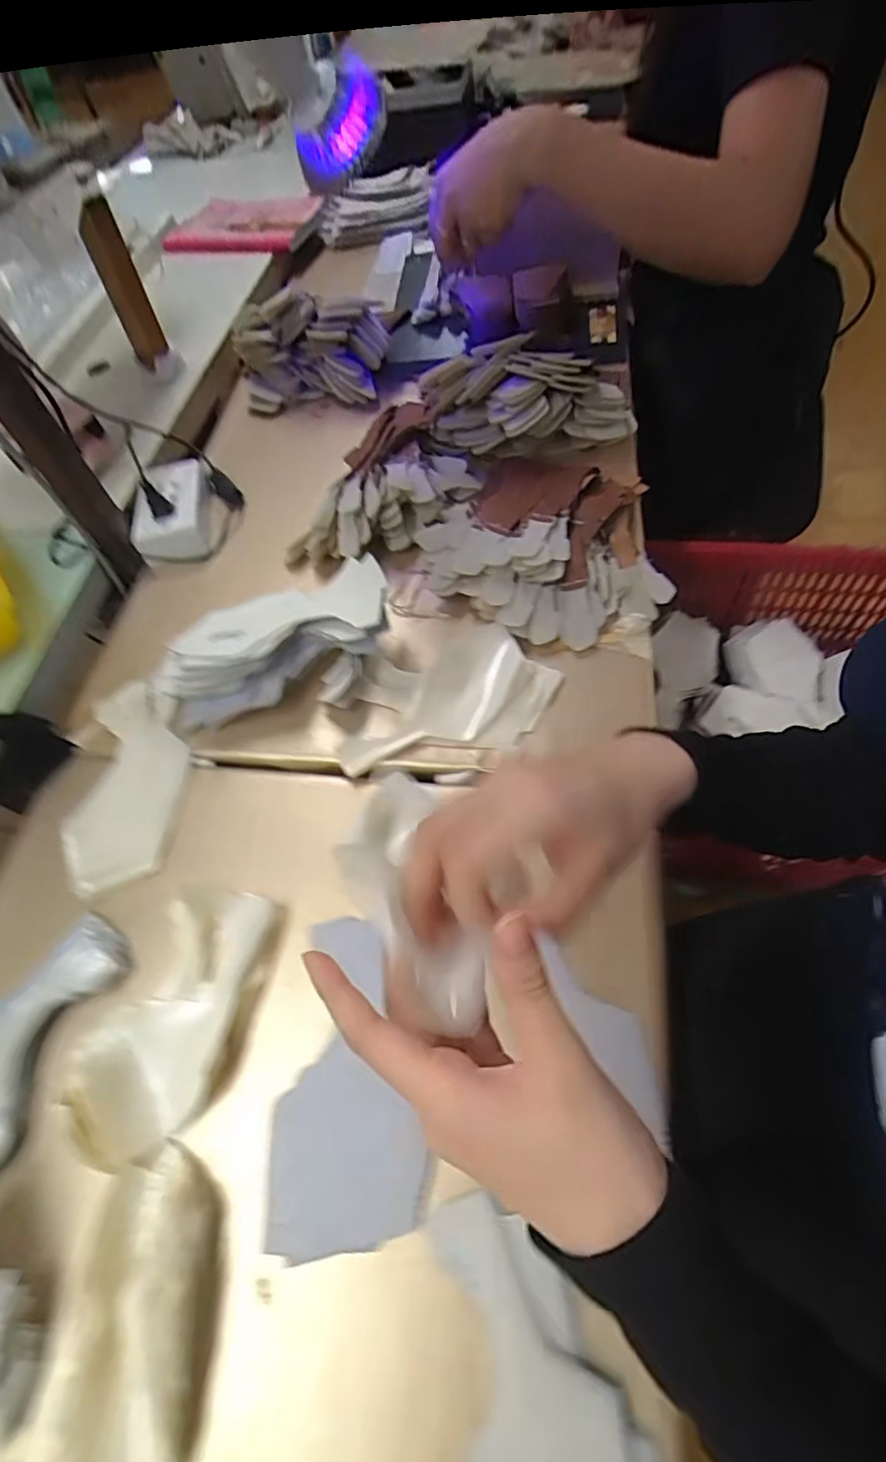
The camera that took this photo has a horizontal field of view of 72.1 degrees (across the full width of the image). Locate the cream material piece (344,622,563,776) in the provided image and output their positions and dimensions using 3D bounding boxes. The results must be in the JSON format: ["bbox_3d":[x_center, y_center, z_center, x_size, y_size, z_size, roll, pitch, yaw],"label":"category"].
[{"bbox_3d":[0.001,-0.037,0.524,0.183,0.024,0.123,-12,58,0],"label":"cream material piece"}]

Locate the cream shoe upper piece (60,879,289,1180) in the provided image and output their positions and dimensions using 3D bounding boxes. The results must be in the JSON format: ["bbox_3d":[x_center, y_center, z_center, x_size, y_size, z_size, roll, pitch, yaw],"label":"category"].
[{"bbox_3d":[-0.180,0.190,0.414,0.094,0.030,0.172,19,64,18],"label":"cream shoe upper piece"}]

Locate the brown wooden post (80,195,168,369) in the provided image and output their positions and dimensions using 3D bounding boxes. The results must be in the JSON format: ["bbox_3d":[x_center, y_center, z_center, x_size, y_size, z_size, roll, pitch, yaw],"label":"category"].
[{"bbox_3d":[-0.392,-0.539,0.758,0.044,0.189,0.043,-25,59,-8],"label":"brown wooden post"}]

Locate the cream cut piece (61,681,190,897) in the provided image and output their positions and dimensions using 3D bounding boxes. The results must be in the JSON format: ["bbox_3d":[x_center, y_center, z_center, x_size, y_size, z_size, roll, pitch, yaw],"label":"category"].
[{"bbox_3d":[-0.270,0.043,0.524,0.088,0.017,0.188,-5,59,5],"label":"cream cut piece"}]

